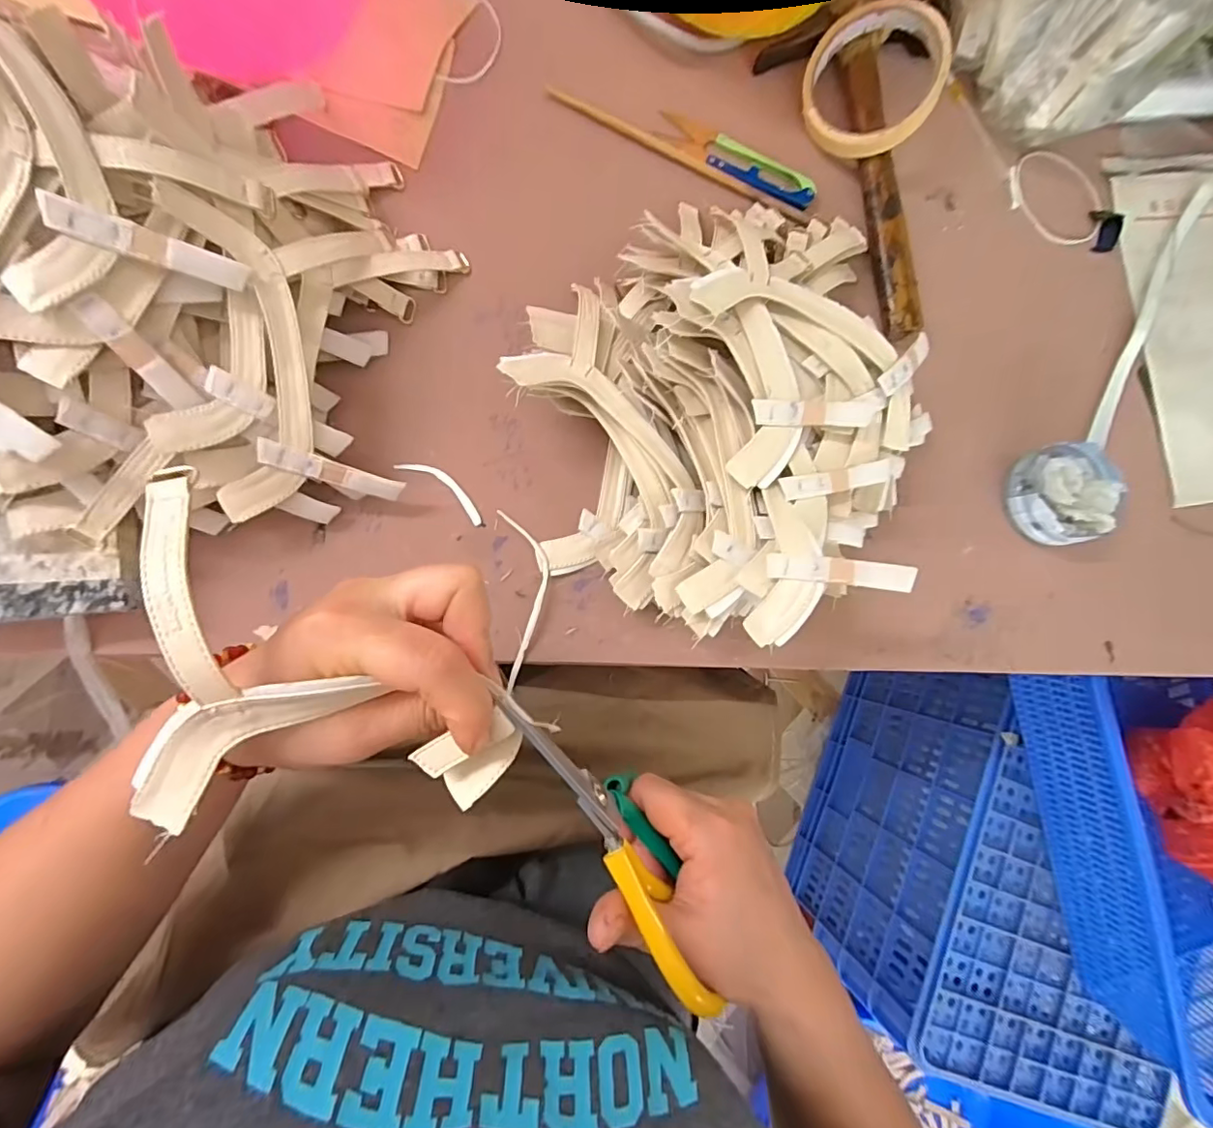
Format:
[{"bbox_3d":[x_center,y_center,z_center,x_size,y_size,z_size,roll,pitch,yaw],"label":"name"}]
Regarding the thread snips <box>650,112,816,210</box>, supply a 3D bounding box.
[{"bbox_3d":[0.092,-0.282,0.381,0.117,0.006,0.030,21,85,-7],"label":"thread snips"}]

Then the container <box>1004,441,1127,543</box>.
[{"bbox_3d":[0.330,-0.050,0.391,0.081,0.033,0.069,-6,88,-9],"label":"container"}]

